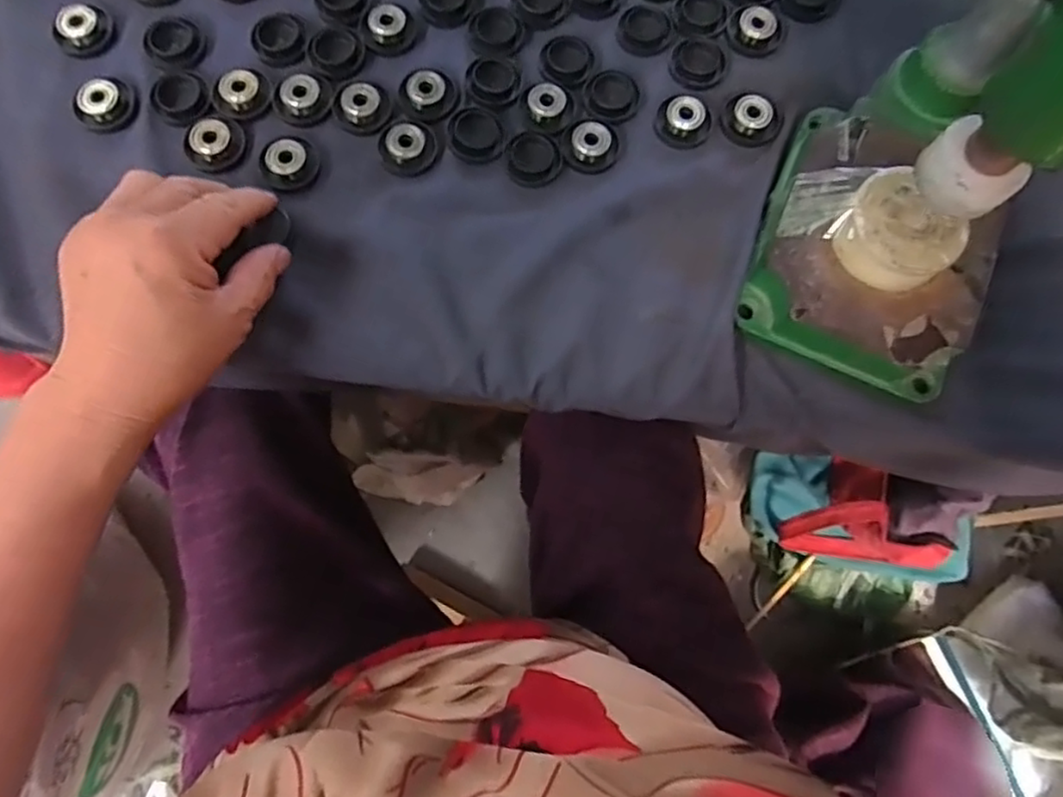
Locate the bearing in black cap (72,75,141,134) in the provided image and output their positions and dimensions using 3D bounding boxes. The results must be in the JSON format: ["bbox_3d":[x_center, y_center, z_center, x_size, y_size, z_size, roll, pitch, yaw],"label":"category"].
[{"bbox_3d":[-0.240,-0.166,0.374,0.033,0.008,0.031,0,78,-1],"label":"bearing in black cap"}]

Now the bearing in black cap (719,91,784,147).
[{"bbox_3d":[0.129,-0.165,0.384,0.033,0.009,0.036,27,78,4],"label":"bearing in black cap"}]

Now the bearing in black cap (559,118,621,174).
[{"bbox_3d":[0.033,-0.145,0.380,0.033,0.009,0.030,18,78,2],"label":"bearing in black cap"}]

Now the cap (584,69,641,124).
[{"bbox_3d":[0.047,-0.177,0.388,0.032,0.004,0.032,0,78,-1],"label":"cap"}]

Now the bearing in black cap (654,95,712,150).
[{"bbox_3d":[0.088,-0.161,0.383,0.031,0.010,0.030,0,78,-1],"label":"bearing in black cap"}]

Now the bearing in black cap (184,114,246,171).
[{"bbox_3d":[-0.174,-0.141,0.366,0.028,0.009,0.031,39,80,7],"label":"bearing in black cap"}]

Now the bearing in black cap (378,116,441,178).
[{"bbox_3d":[-0.070,-0.143,0.374,0.035,0.009,0.032,39,79,7],"label":"bearing in black cap"}]

